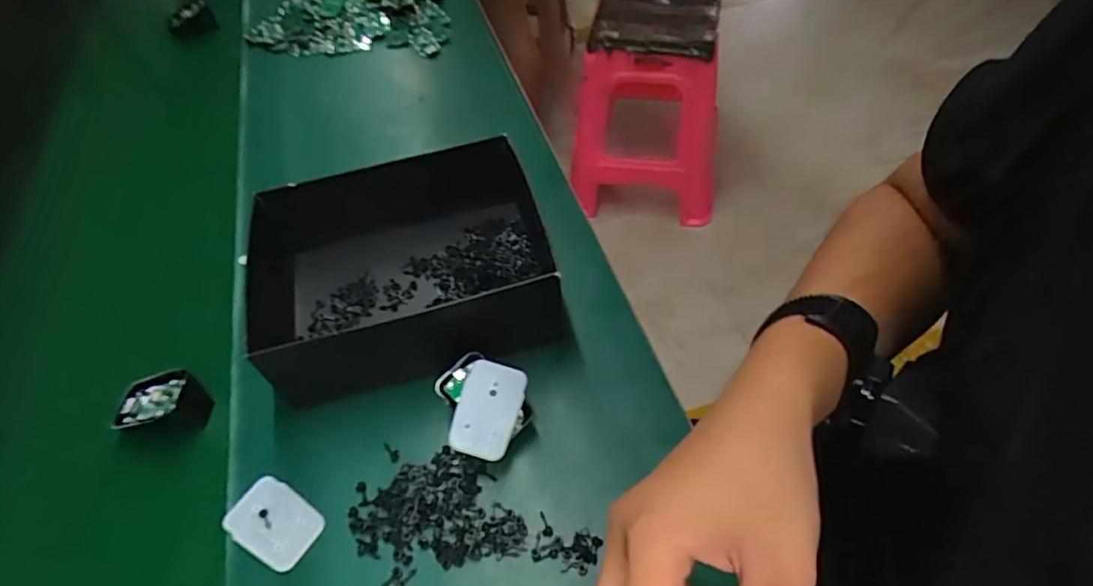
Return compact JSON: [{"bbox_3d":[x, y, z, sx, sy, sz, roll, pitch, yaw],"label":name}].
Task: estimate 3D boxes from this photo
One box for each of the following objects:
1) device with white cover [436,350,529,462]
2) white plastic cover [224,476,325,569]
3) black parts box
[{"bbox_3d":[-0.048,0.088,0.443,0.068,0.040,0.069,14,54,15],"label":"device with white cover"},{"bbox_3d":[-0.193,0.162,0.422,0.069,0.004,0.045,24,57,22],"label":"white plastic cover"},{"bbox_3d":[-0.123,-0.025,0.512,0.250,0.082,0.187,-15,52,-7],"label":"black parts box"}]

